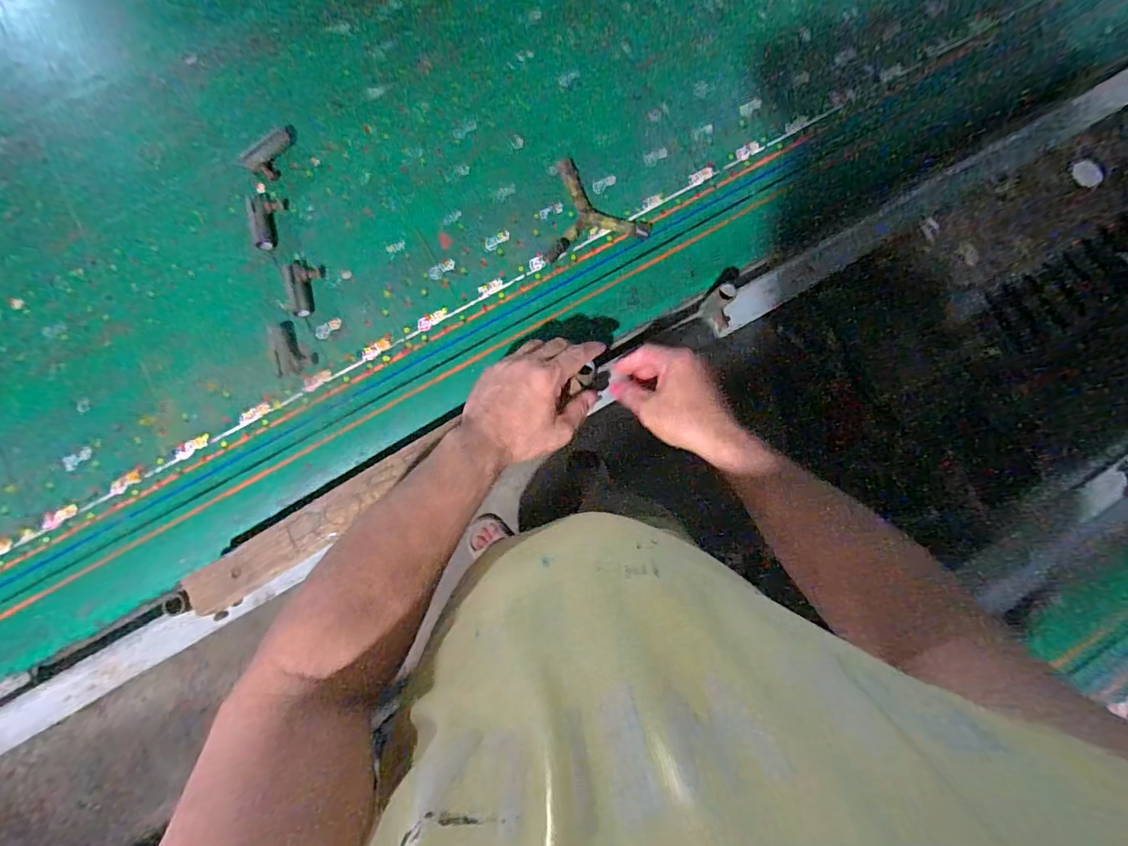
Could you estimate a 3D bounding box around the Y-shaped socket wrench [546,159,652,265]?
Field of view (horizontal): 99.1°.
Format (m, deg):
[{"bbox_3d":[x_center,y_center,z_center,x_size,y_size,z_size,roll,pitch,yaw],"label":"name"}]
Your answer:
[{"bbox_3d":[0.030,-0.273,0.596,0.130,0.013,0.123,-15,83,-4],"label":"Y-shaped socket wrench"}]

